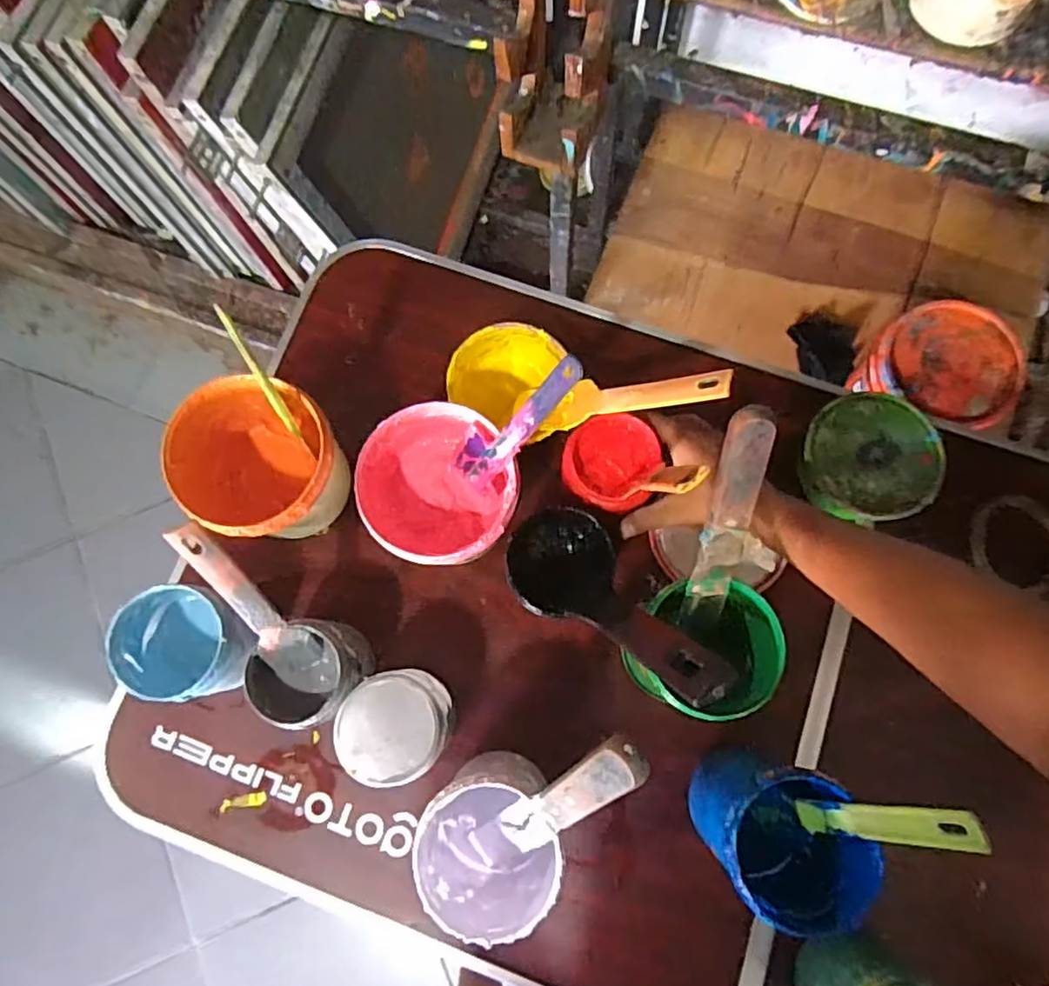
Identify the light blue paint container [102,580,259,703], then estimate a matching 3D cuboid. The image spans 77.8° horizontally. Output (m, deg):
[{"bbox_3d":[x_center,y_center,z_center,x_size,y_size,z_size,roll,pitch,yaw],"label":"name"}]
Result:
[{"bbox_3d":[-0.272,0.124,0.546,0.100,0.084,0.092,-5,78,1],"label":"light blue paint container"}]

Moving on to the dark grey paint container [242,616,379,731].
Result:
[{"bbox_3d":[-0.174,0.154,0.544,0.089,0.086,0.082,-21,78,-3],"label":"dark grey paint container"}]

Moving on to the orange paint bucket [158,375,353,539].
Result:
[{"bbox_3d":[-0.218,-0.018,0.570,0.125,0.128,0.121,18,79,5],"label":"orange paint bucket"}]

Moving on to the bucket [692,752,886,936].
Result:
[{"bbox_3d":[0.185,0.242,0.487,0.091,0.150,0.095,0,78,2],"label":"bucket"}]

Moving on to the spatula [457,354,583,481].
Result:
[{"bbox_3d":[-0.008,-0.049,0.491,0.010,0.176,0.032,-20,79,-37],"label":"spatula"}]

